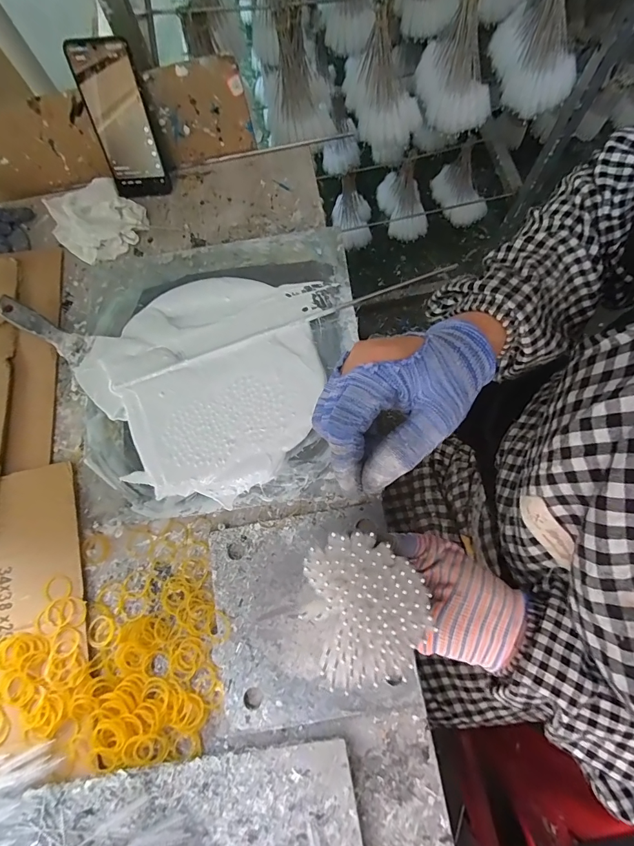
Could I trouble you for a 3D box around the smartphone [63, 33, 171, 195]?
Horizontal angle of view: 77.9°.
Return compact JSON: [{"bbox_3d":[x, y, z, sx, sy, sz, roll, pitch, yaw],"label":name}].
[{"bbox_3d":[-0.249,-0.379,0.502,0.075,0.161,0.013,-3,50,1],"label":"smartphone"}]

